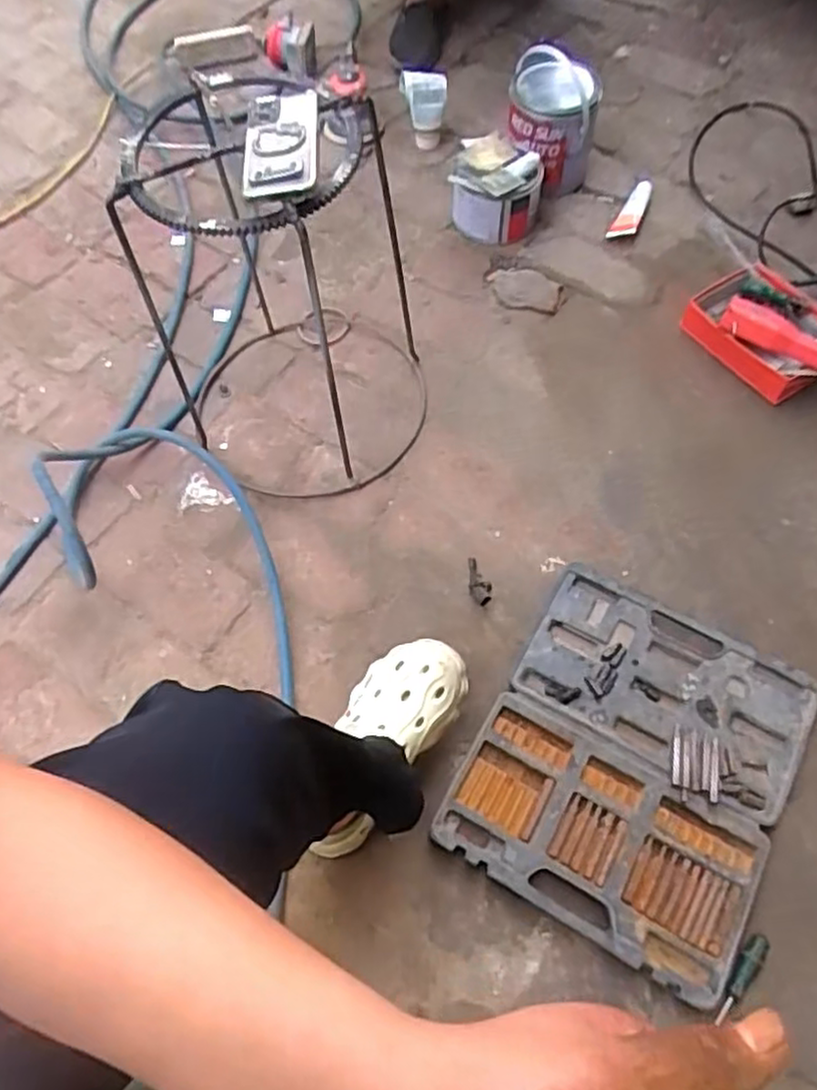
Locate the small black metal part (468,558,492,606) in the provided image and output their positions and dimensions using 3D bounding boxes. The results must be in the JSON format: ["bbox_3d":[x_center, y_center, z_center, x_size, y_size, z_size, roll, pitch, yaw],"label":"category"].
[{"bbox_3d":[0.097,0.050,0.941,0.030,0.016,0.067,1,63,4],"label":"small black metal part"}]

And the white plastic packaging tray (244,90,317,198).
[{"bbox_3d":[-0.129,-0.407,0.697,0.074,0.027,0.153,-5,63,-1],"label":"white plastic packaging tray"}]

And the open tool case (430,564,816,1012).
[{"bbox_3d":[0.267,0.252,0.826,0.333,0.028,0.396,27,68,16],"label":"open tool case"}]

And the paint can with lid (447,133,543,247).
[{"bbox_3d":[0.162,-0.644,1.252,0.151,0.109,0.169,12,64,9],"label":"paint can with lid"}]

